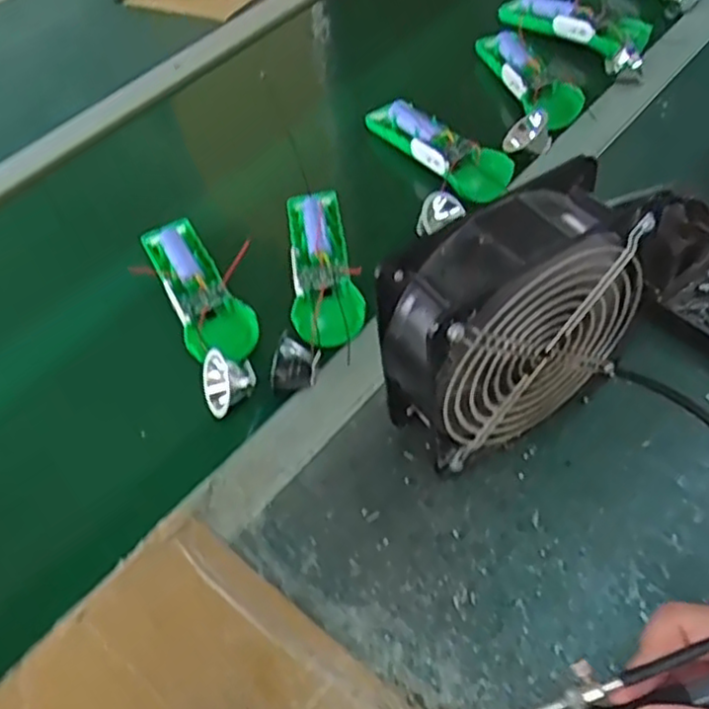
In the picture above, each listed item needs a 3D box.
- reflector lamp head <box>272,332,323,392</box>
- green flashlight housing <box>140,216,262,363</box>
[{"bbox_3d":[-0.040,0.007,0.496,0.026,0.029,0.032,11,53,13],"label":"reflector lamp head"},{"bbox_3d":[-0.126,-0.051,0.570,0.052,0.032,0.148,-27,54,-16],"label":"green flashlight housing"}]

